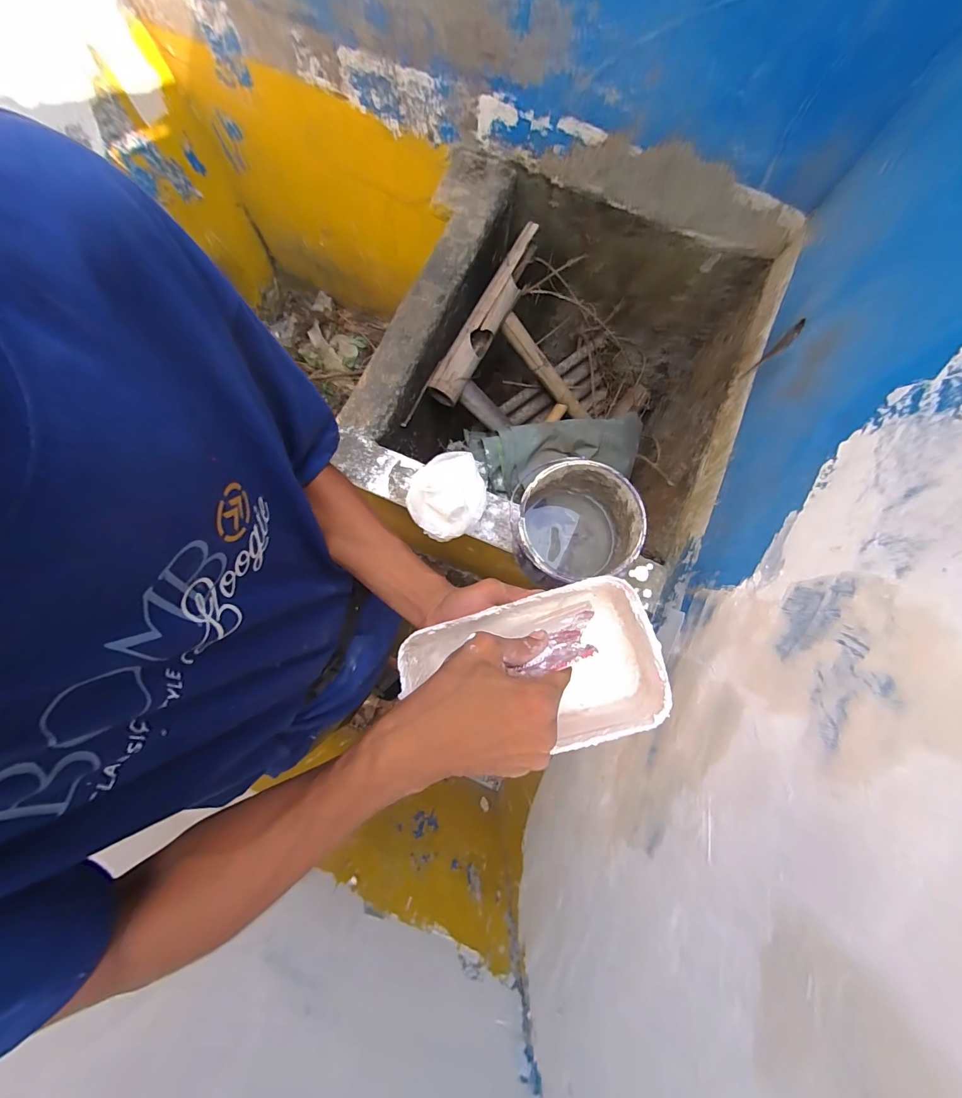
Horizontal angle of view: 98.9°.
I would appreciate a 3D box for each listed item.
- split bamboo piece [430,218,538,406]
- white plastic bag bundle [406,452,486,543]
[{"bbox_3d":[0.023,-0.569,1.001,0.075,0.076,0.478,30,81,5],"label":"split bamboo piece"},{"bbox_3d":[-0.063,-0.100,0.771,0.147,0.073,0.155,0,80,-1],"label":"white plastic bag bundle"}]

